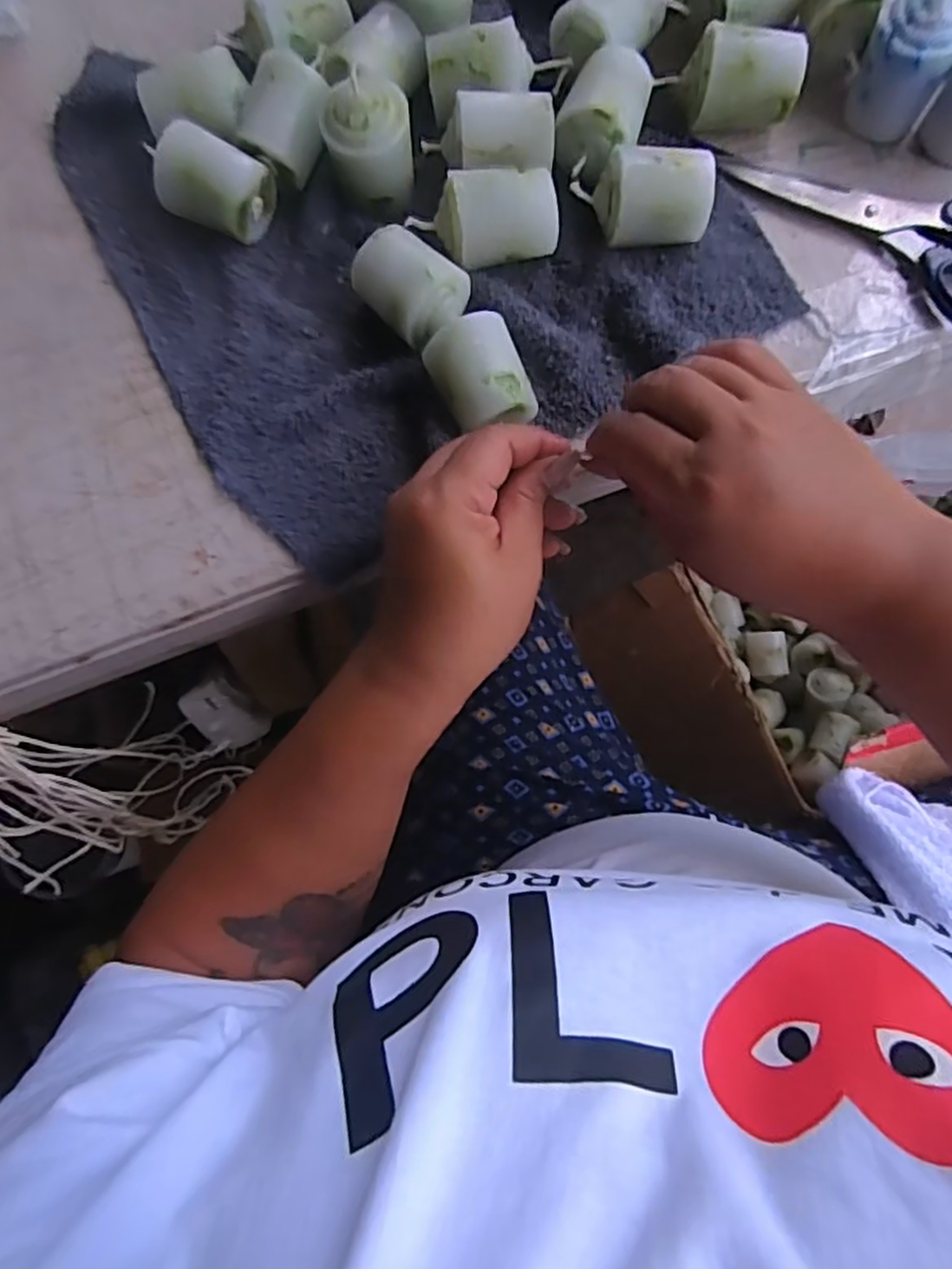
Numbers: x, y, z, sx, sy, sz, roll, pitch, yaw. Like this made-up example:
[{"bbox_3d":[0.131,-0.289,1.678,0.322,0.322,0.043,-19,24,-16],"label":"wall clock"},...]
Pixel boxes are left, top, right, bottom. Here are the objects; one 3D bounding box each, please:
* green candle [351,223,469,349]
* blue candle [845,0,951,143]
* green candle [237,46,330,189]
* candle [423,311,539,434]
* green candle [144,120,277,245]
[{"bbox_3d":[-0.028,-0.149,0.294,0.046,0.035,0.036,41,86,7],"label":"green candle"},{"bbox_3d":[0.189,-0.254,0.298,0.036,0.047,0.034,30,85,6],"label":"blue candle"},{"bbox_3d":[-0.086,-0.234,0.310,0.033,0.031,0.043,13,84,4],"label":"green candle"},{"bbox_3d":[0.003,-0.107,0.287,0.035,0.034,0.043,-26,82,-1],"label":"candle"},{"bbox_3d":[-0.119,-0.203,0.305,0.043,0.035,0.033,19,84,5],"label":"green candle"}]

